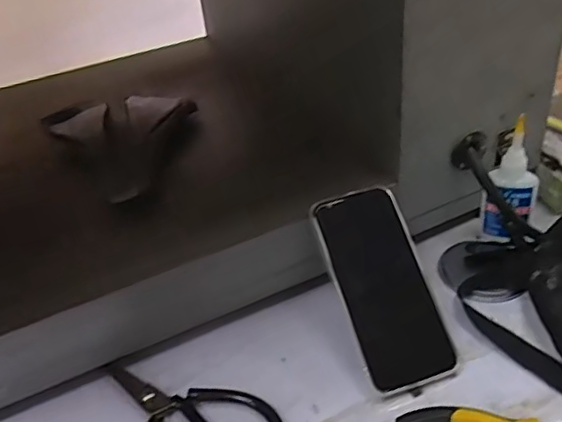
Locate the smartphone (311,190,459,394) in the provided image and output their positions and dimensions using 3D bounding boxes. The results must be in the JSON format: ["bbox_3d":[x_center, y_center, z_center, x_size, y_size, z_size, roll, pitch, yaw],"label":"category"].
[{"bbox_3d":[0.083,0.060,0.460,0.076,0.011,0.163,-16,72,-12],"label":"smartphone"}]

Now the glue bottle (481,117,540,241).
[{"bbox_3d":[0.215,-0.024,0.521,0.041,0.120,0.029,12,41,25],"label":"glue bottle"}]

